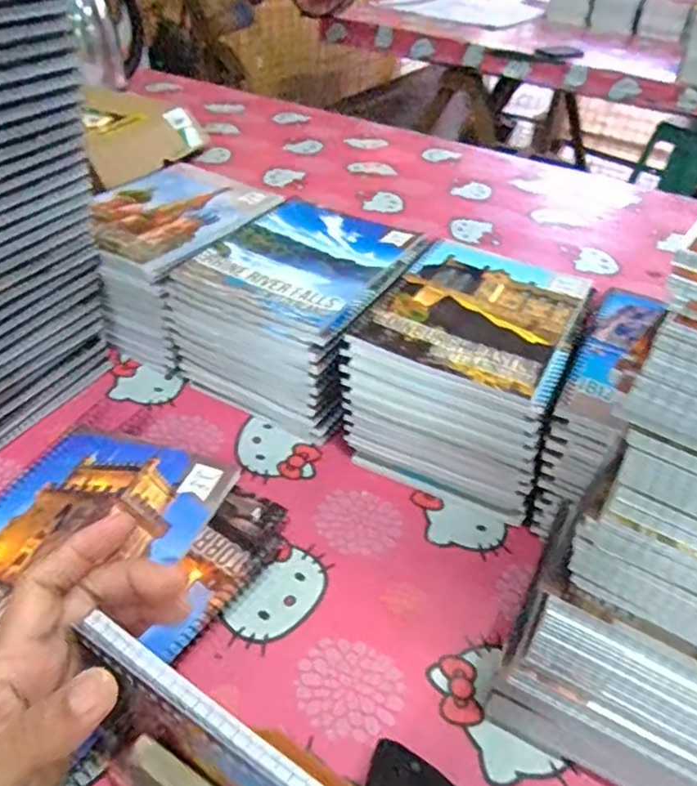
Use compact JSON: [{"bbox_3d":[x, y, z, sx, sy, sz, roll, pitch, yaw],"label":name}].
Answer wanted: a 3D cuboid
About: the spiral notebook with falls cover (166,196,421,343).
[{"bbox_3d":[-0.035,-0.123,0.582,0.158,0.011,0.190,23,42,20],"label":"spiral notebook with falls cover"}]

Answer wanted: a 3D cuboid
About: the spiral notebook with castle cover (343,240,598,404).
[{"bbox_3d":[0.109,-0.071,0.535,0.152,0.014,0.189,21,41,18],"label":"spiral notebook with castle cover"}]

